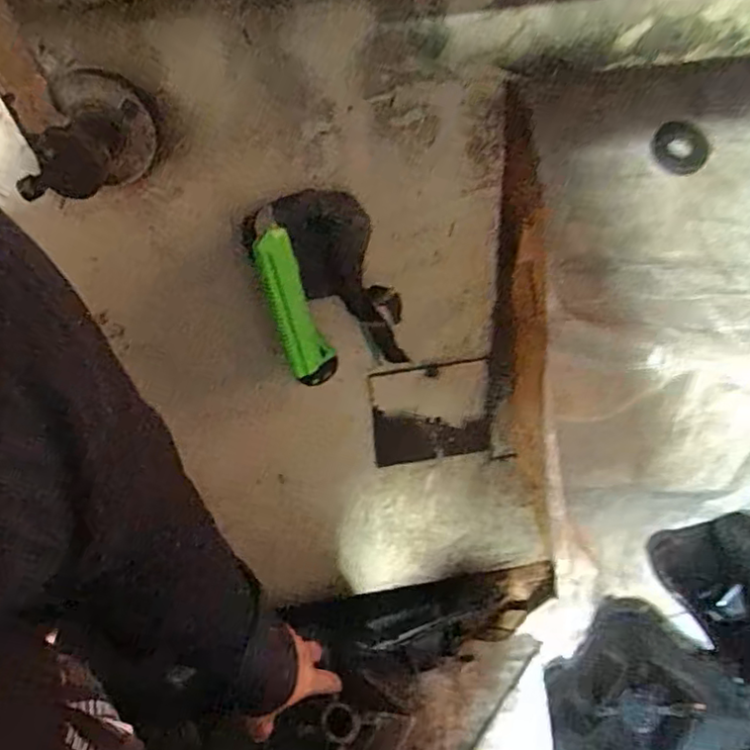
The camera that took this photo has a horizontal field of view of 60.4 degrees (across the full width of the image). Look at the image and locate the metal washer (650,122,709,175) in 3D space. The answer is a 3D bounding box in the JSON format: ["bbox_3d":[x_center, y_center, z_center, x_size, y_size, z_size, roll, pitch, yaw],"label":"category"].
[{"bbox_3d":[0.380,-0.283,0.803,0.070,0.006,0.067,1,87,-9],"label":"metal washer"}]

